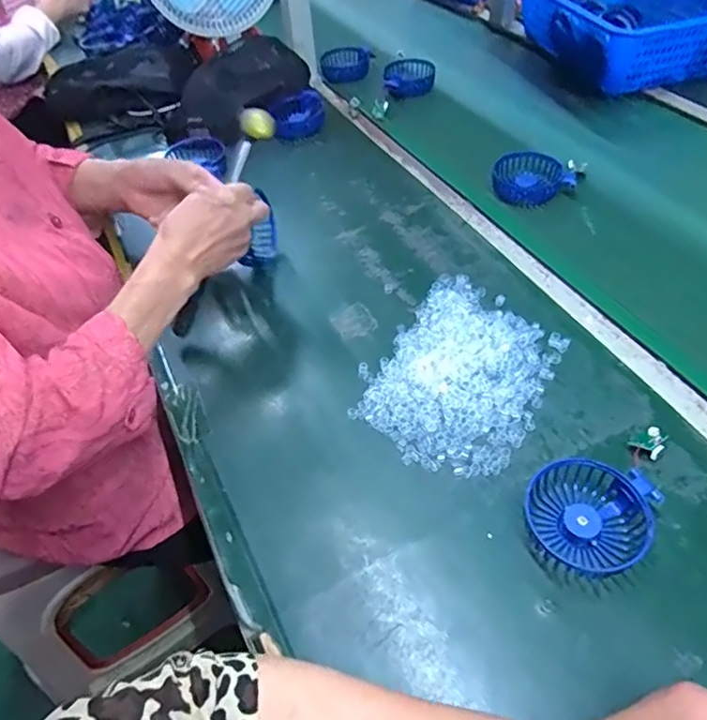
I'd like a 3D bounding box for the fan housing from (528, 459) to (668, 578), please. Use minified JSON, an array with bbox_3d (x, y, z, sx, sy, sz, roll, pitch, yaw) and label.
[{"bbox_3d":[0.186,0.120,0.445,0.089,0.028,0.089,-3,51,3],"label":"fan housing"}]

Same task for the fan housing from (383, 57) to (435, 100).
[{"bbox_3d":[0.096,-0.485,0.962,0.083,0.031,0.081,5,51,8],"label":"fan housing"}]

